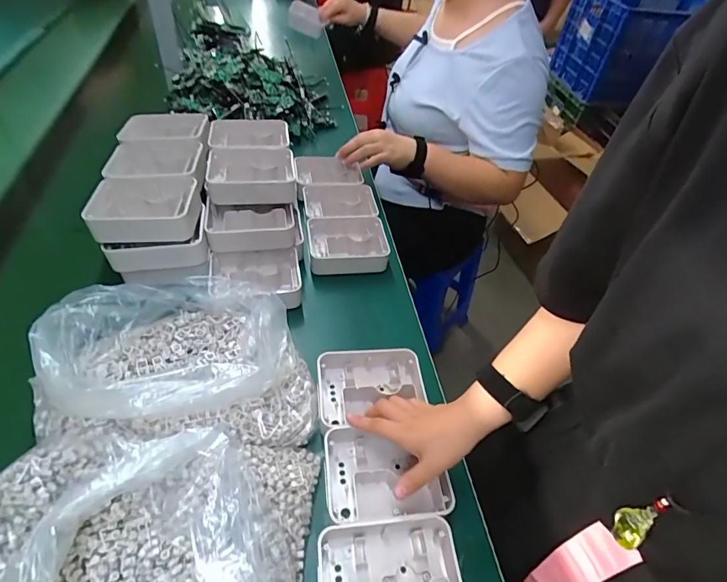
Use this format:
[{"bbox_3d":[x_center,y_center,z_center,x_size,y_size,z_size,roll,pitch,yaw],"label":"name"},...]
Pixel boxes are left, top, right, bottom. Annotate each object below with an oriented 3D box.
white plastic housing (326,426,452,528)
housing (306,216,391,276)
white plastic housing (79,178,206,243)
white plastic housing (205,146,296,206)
[{"bbox_3d":[0.022,0.197,0.459,0.124,0.042,0.097,-1,47,-8],"label":"white plastic housing"},{"bbox_3d":[-0.026,-0.076,0.705,0.127,0.040,0.099,-3,48,-10],"label":"housing"},{"bbox_3d":[-0.287,-0.105,0.571,0.130,0.046,0.095,-2,48,-9],"label":"white plastic housing"},{"bbox_3d":[-0.174,-0.176,0.652,0.133,0.043,0.102,-3,48,-9],"label":"white plastic housing"}]

